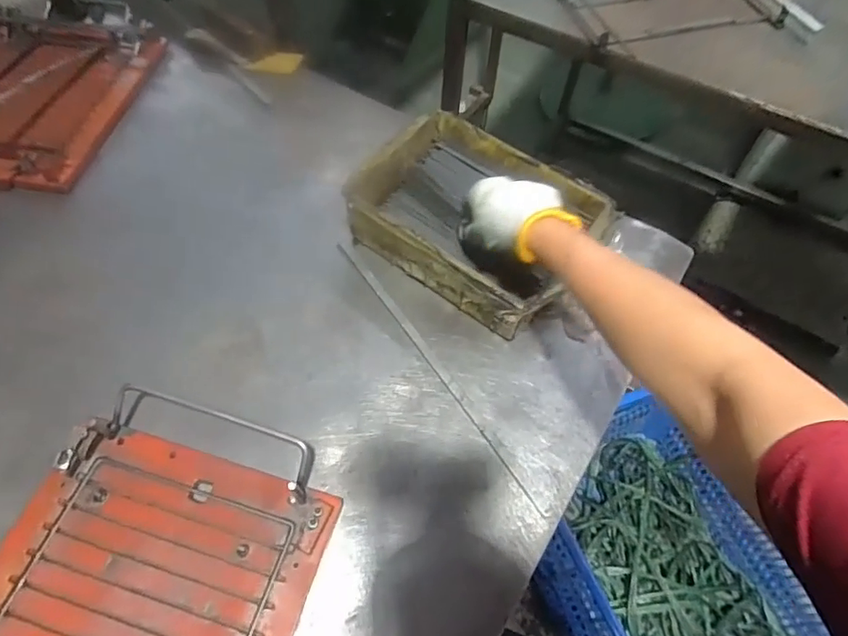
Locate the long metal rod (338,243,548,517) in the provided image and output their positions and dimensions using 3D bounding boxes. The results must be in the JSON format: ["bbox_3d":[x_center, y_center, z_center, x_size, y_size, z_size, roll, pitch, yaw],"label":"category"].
[{"bbox_3d":[0.006,0.045,0.537,0.009,0.006,0.346,-29,65,-20],"label":"long metal rod"}]

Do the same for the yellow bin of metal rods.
[{"bbox_3d":[0.056,-0.106,0.584,0.238,0.078,0.179,34,62,15],"label":"yellow bin of metal rods"}]

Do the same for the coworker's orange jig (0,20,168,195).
[{"bbox_3d":[-0.500,-0.288,0.687,0.229,0.043,0.308,5,60,2],"label":"coworker's orange jig"}]

